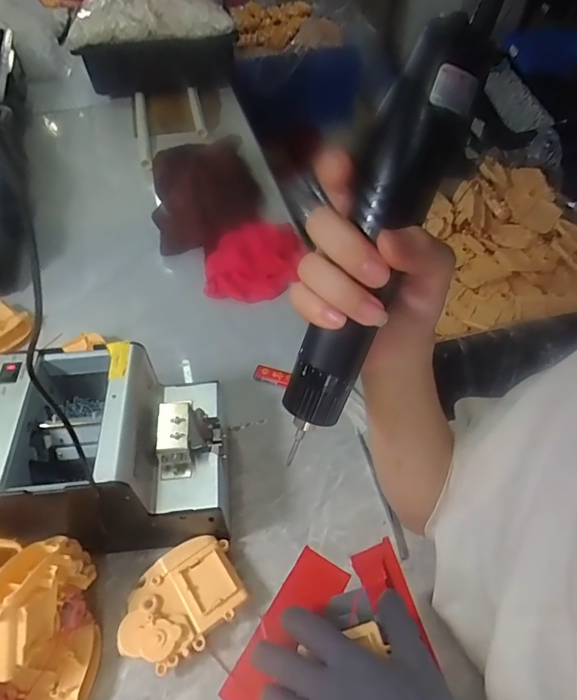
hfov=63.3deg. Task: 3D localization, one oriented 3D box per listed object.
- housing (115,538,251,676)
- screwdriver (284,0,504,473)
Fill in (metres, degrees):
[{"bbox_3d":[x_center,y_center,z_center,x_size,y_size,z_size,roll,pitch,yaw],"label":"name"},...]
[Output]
[{"bbox_3d":[-0.086,0.207,0.383,0.104,0.037,0.074,-34,59,-24],"label":"housing"},{"bbox_3d":[0.042,-0.048,0.232,0.036,0.202,0.038,24,11,17],"label":"screwdriver"}]

